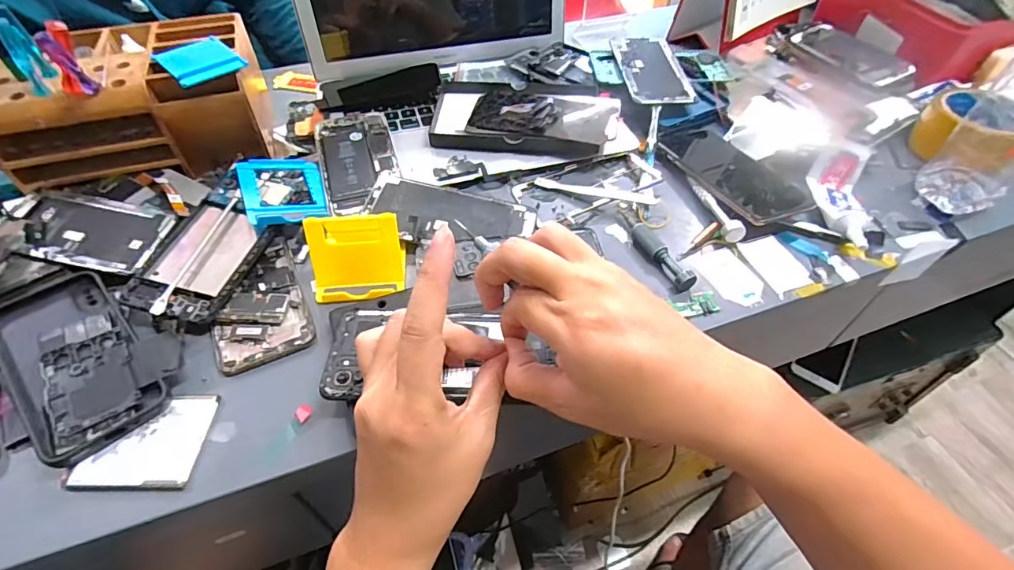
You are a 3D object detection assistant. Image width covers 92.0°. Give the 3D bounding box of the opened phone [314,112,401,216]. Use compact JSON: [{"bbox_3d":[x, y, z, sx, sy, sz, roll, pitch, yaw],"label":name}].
[{"bbox_3d":[-0.149,-0.129,0.490,0.073,0.011,0.145,-14,51,-12],"label":"opened phone"}]

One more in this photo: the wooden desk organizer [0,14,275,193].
[{"bbox_3d":[-0.351,-0.181,0.468,0.211,0.102,0.137,-16,52,-14],"label":"wooden desk organizer"}]

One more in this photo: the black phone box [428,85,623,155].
[{"bbox_3d":[0.019,-0.190,0.535,0.194,0.024,0.117,6,50,5],"label":"black phone box"}]

